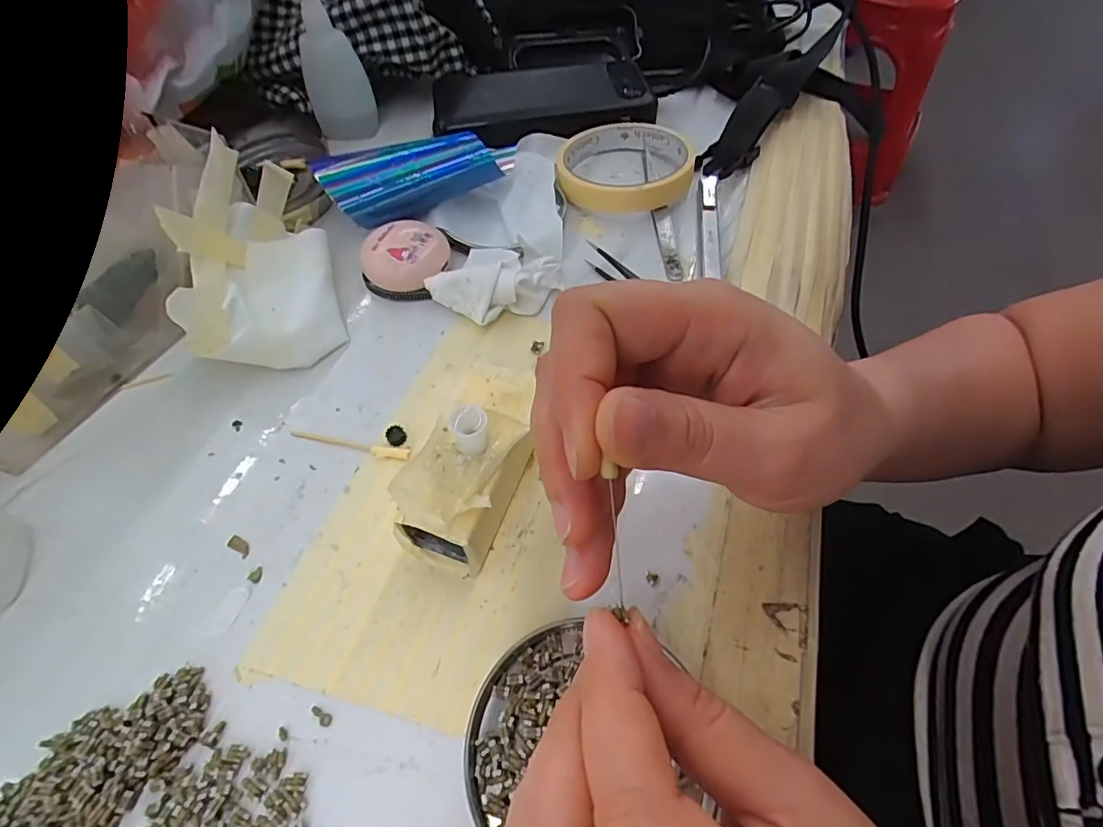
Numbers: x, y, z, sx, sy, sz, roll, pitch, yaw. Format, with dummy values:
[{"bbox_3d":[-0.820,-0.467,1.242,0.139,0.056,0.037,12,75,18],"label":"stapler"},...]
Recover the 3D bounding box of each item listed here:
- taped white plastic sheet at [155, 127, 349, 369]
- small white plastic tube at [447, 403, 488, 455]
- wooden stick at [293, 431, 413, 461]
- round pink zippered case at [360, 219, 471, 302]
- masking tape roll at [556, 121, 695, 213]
[{"bbox_3d":[-0.153,-0.077,0.280,0.068,0.058,0.108,-18,58,-10],"label":"taped white plastic sheet"},{"bbox_3d":[-0.031,0.006,0.205,0.014,0.018,0.012,-23,57,-13],"label":"small white plastic tube"},{"bbox_3d":[-0.094,0.014,0.250,0.059,0.004,0.006,10,57,8],"label":"wooden stick"},{"bbox_3d":[-0.079,-0.090,0.307,0.042,0.024,0.053,22,59,15],"label":"round pink zippered case"},{"bbox_3d":[0.048,-0.165,0.354,0.084,0.019,0.087,-1,56,1],"label":"masking tape roll"}]

